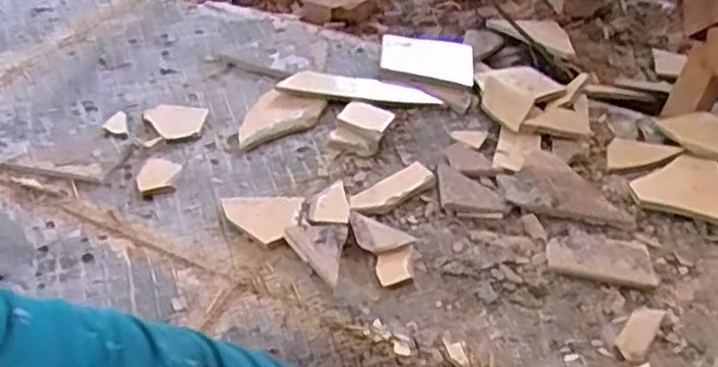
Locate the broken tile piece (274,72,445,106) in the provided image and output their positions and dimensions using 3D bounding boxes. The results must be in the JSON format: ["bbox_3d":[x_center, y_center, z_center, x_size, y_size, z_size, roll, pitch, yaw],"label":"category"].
[{"bbox_3d":[0.000,-0.127,0.939,0.209,0.019,0.041,8,41,8],"label":"broken tile piece"}]

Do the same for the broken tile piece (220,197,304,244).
[{"bbox_3d":[-0.110,0.037,0.766,0.088,0.014,0.069,5,41,4],"label":"broken tile piece"}]

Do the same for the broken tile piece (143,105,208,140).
[{"bbox_3d":[-0.234,-0.085,0.905,0.070,0.010,0.087,-26,47,-28],"label":"broken tile piece"}]

